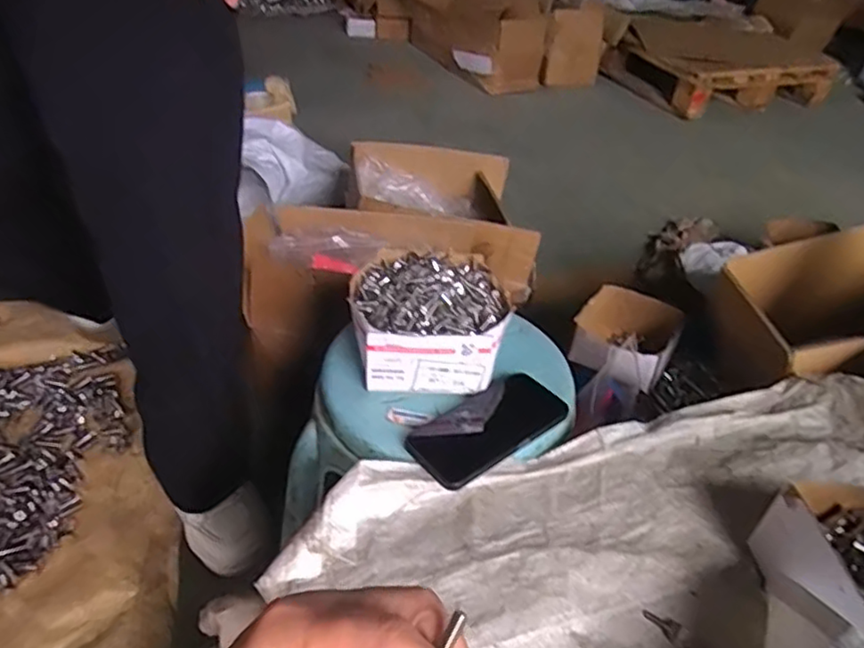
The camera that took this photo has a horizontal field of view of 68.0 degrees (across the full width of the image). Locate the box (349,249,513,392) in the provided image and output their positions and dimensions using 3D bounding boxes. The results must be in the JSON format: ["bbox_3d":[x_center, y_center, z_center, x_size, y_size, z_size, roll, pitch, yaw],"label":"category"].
[{"bbox_3d":[-0.002,-0.009,0.696,0.162,0.083,0.154,3,38,-3],"label":"box"}]

